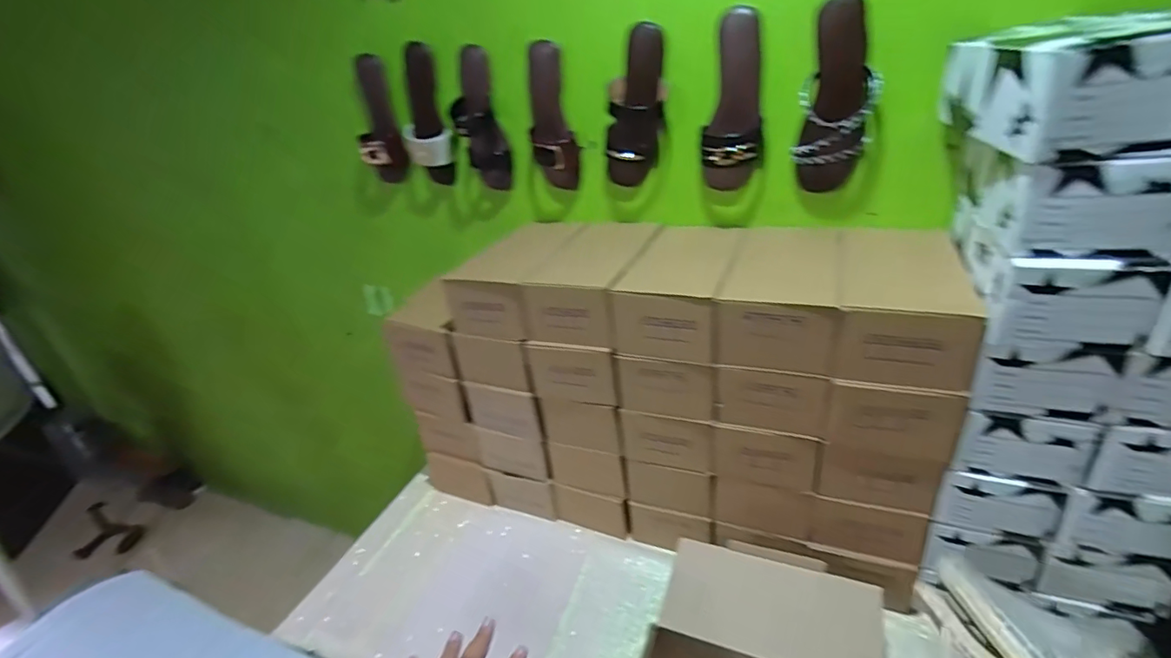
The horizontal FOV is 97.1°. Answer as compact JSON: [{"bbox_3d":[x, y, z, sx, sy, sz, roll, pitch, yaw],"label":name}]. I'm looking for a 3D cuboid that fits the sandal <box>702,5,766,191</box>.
[{"bbox_3d":[0.215,-0.324,0.751,0.091,0.225,0.050,4,29,18],"label":"sandal"}]

